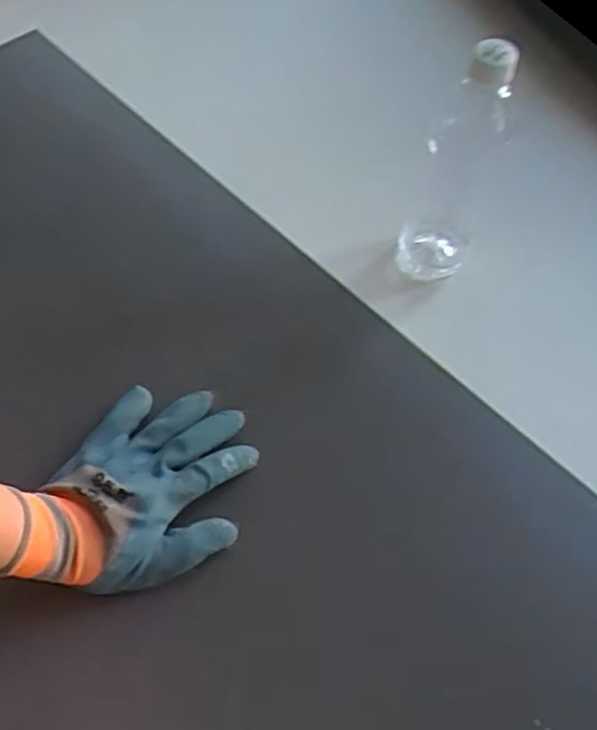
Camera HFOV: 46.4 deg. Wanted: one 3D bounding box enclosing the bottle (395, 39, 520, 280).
[{"bbox_3d":[0.134,-0.164,0.594,0.062,0.228,0.057,18,60,7],"label":"bottle"}]

